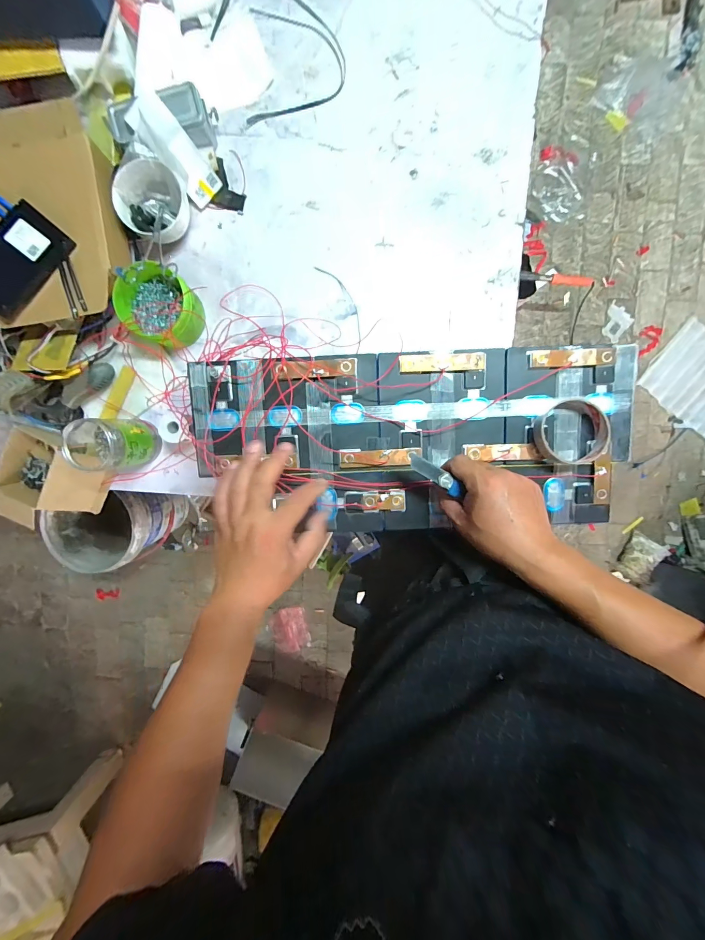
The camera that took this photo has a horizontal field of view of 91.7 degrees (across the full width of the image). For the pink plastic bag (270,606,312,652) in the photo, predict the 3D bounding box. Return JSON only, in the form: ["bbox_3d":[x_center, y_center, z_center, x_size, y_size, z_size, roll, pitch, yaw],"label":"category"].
[{"bbox_3d":[-0.265,0.681,1.453,0.157,0.026,0.189,-13,95,2],"label":"pink plastic bag"}]

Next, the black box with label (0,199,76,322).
[{"bbox_3d":[-0.526,-0.328,0.533,0.107,0.027,0.162,43,95,-3],"label":"black box with label"}]

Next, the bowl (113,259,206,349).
[{"bbox_3d":[-0.318,-0.272,0.584,0.133,0.084,0.119,28,95,-2],"label":"bowl"}]

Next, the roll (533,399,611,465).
[{"bbox_3d":[0.270,-0.046,0.425,0.084,0.022,0.079,0,95,1],"label":"roll"}]

